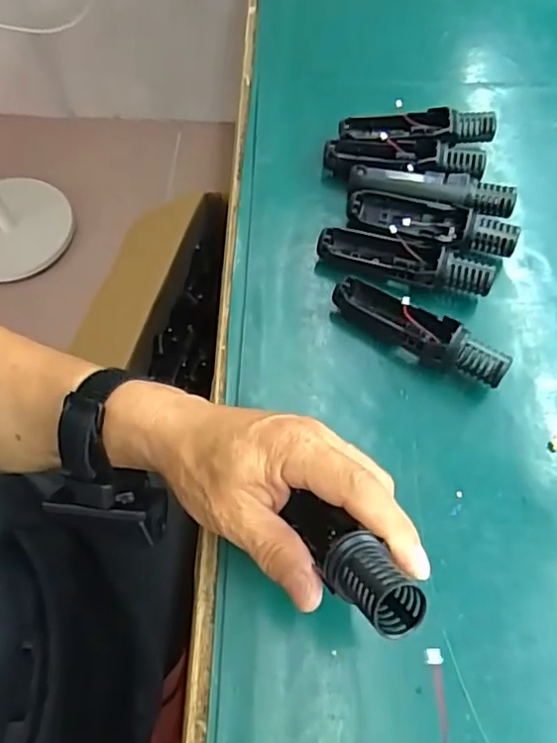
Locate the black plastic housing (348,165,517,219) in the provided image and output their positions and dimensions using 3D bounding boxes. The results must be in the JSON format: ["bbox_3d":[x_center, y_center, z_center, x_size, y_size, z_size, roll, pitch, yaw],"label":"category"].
[{"bbox_3d":[0.114,-0.135,0.447,0.121,0.029,0.020,13,63,6],"label":"black plastic housing"}]

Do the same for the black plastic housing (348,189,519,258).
[{"bbox_3d":[0.111,-0.110,0.436,0.119,0.030,0.035,11,63,5],"label":"black plastic housing"}]

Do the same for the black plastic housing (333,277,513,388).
[{"bbox_3d":[0.092,-0.026,0.395,0.119,0.033,0.030,35,67,16],"label":"black plastic housing"}]

